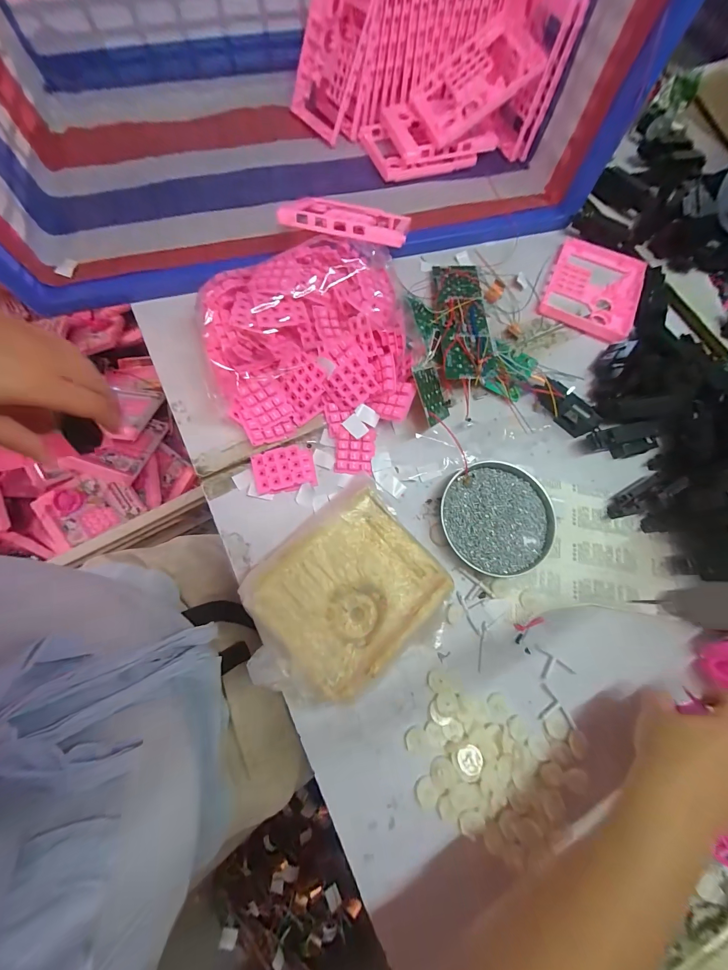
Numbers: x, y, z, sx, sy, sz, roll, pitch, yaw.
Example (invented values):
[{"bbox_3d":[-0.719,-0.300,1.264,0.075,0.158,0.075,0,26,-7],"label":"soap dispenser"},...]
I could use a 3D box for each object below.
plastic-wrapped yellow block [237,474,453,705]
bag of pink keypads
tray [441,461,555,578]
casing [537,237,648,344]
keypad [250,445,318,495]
[{"bbox_3d":[-0.018,0.119,0.357,0.211,0.038,0.170,-41,80,-13],"label":"plastic-wrapped yellow block"},{"bbox_3d":[-0.062,-0.183,0.411,0.244,0.078,0.227,-7,74,-5],"label":"bag of pink keypads"},{"bbox_3d":[0.163,0.038,0.403,0.135,0.021,0.131,1,73,-3],"label":"tray"},{"bbox_3d":[0.358,-0.305,0.515,0.137,0.017,0.166,24,74,4],"label":"casing"},{"bbox_3d":[-0.097,-0.019,0.405,0.071,0.016,0.051,-12,74,-7],"label":"keypad"}]

